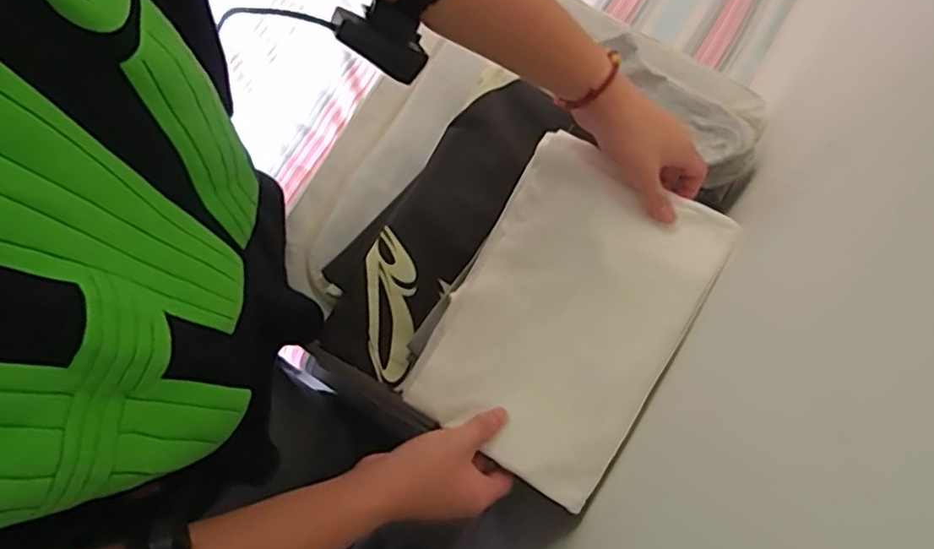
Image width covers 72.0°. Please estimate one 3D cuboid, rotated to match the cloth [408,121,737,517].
[{"bbox_3d":[0.086,0.030,0.562,0.185,0.048,0.279,32,81,6],"label":"cloth"}]

